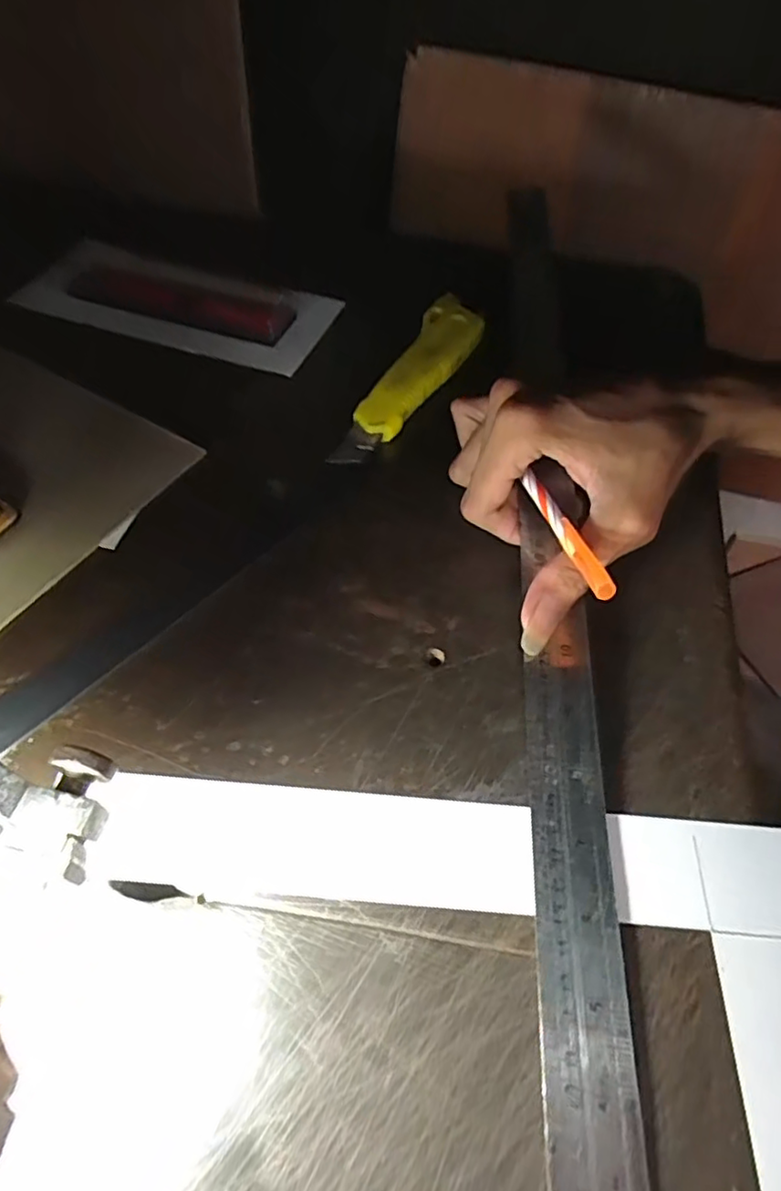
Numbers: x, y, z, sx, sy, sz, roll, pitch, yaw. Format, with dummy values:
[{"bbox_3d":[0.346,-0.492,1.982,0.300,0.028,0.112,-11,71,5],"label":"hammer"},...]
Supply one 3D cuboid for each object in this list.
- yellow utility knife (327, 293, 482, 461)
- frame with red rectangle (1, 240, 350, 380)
[{"bbox_3d":[0.015,-0.131,0.377,0.036,0.026,0.159,21,54,15],"label":"yellow utility knife"},{"bbox_3d":[-0.148,-0.208,0.428,0.210,0.009,0.094,15,52,10],"label":"frame with red rectangle"}]

